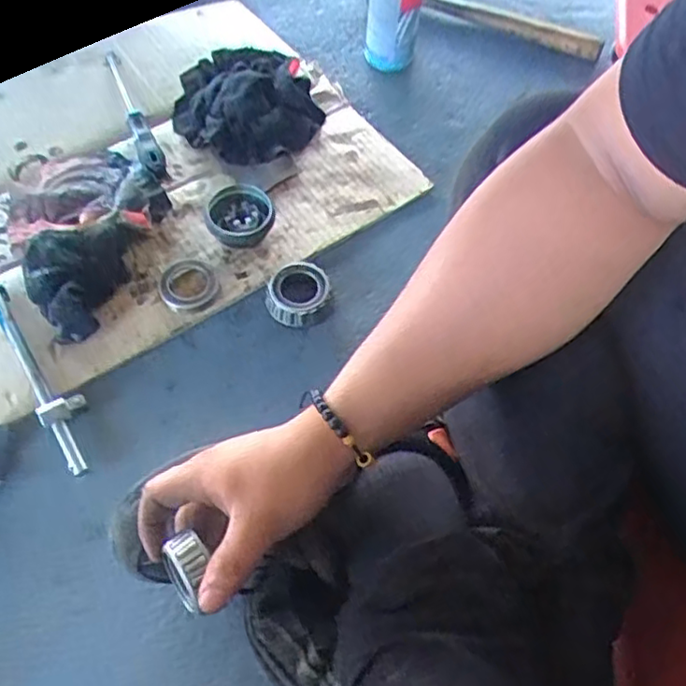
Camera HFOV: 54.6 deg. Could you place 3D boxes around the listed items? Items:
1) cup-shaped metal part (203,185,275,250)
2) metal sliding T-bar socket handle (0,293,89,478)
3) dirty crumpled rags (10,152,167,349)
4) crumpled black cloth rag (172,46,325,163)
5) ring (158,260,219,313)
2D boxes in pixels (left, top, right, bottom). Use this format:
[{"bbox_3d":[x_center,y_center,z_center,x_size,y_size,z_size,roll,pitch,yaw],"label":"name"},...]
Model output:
[{"bbox_3d":[-0.112,-0.137,0.716,0.071,0.029,0.075,1,60,-2],"label":"cup-shaped metal part"},{"bbox_3d":[-0.289,0.021,0.632,0.039,0.023,0.242,-30,65,-20],"label":"metal sliding T-bar socket handle"},{"bbox_3d":[-0.267,-0.118,0.713,0.163,0.064,0.226,-24,63,-17],"label":"dirty crumpled rags"},{"bbox_3d":[-0.116,-0.301,0.821,0.179,0.075,0.174,-30,65,-20],"label":"crumpled black cloth rag"},{"bbox_3d":[-0.160,-0.060,0.689,0.059,0.011,0.064,2,58,-3],"label":"ring"}]

